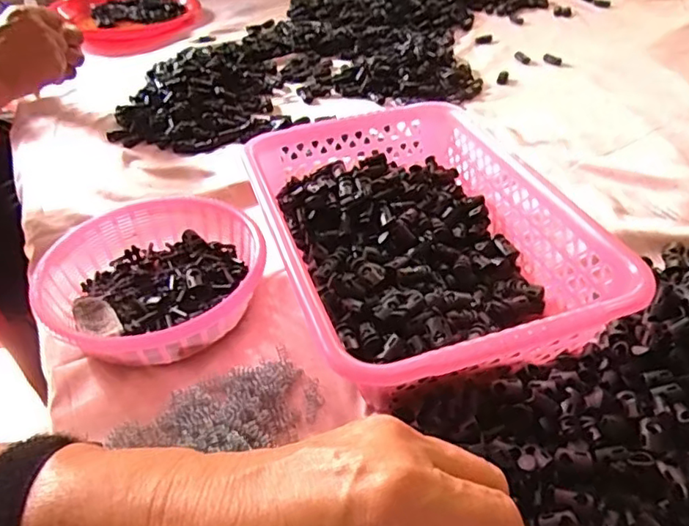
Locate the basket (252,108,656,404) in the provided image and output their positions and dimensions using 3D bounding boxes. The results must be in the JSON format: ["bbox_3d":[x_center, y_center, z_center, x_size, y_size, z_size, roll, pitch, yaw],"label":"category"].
[{"bbox_3d":[0.058,-0.018,0.457,0.204,0.081,0.304,-15,41,-11],"label":"basket"}]

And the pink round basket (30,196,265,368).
[{"bbox_3d":[-0.148,0.015,0.446,0.166,0.045,0.166,-3,40,3],"label":"pink round basket"}]

